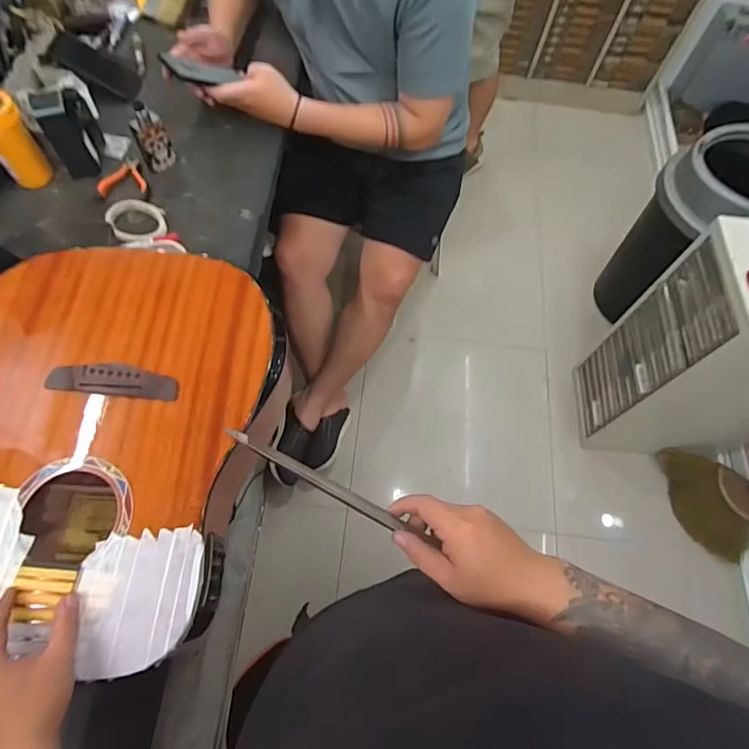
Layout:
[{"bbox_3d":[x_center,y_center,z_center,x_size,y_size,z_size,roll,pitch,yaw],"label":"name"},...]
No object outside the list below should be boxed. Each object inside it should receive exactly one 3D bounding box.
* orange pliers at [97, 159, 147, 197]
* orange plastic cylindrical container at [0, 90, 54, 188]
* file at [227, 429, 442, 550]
[{"bbox_3d":[-0.456,-0.352,0.863,0.082,0.011,0.083,-17,67,-10],"label":"orange pliers"},{"bbox_3d":[-0.600,-0.387,0.794,0.073,0.136,0.055,-41,73,-19],"label":"orange plastic cylindrical container"},{"bbox_3d":[-0.038,0.102,0.429,0.203,0.009,0.013,29,66,-5],"label":"file"}]

